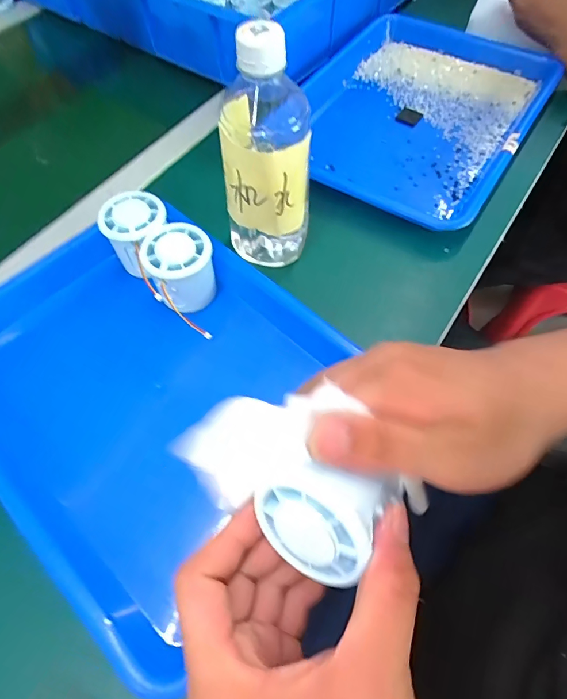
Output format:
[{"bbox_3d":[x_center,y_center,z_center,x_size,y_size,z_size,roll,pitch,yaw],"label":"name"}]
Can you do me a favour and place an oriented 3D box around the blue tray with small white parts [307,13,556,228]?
[{"bbox_3d":[0.149,-0.277,0.488,0.260,0.039,0.318,30,66,17],"label":"blue tray with small white parts"}]

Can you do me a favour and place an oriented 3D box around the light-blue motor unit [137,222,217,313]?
[{"bbox_3d":[-0.086,-0.067,0.358,0.056,0.056,0.059,-1,61,1],"label":"light-blue motor unit"}]

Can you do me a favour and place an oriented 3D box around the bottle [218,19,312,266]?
[{"bbox_3d":[-0.013,-0.148,0.328,0.070,0.179,0.061,-3,61,0],"label":"bottle"}]

